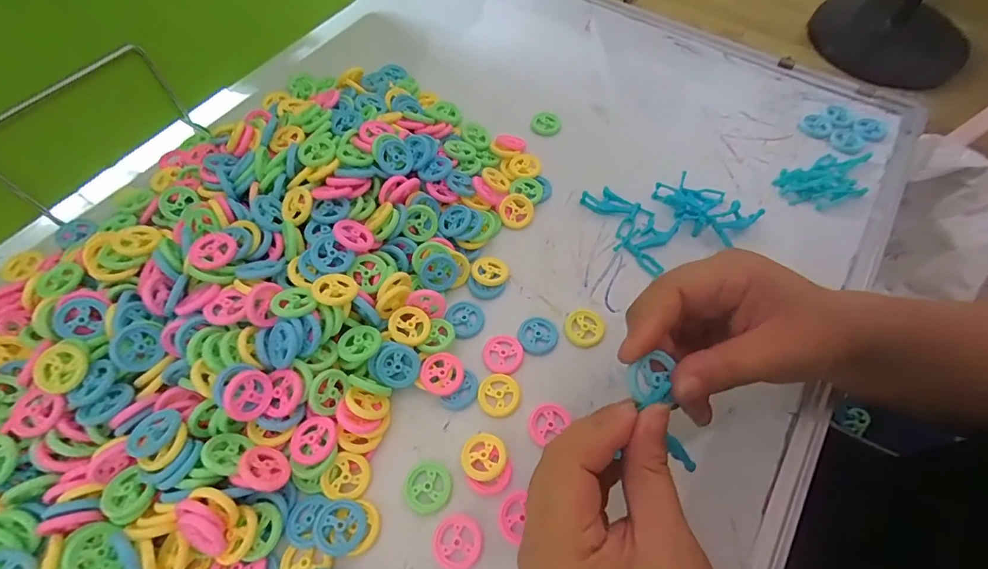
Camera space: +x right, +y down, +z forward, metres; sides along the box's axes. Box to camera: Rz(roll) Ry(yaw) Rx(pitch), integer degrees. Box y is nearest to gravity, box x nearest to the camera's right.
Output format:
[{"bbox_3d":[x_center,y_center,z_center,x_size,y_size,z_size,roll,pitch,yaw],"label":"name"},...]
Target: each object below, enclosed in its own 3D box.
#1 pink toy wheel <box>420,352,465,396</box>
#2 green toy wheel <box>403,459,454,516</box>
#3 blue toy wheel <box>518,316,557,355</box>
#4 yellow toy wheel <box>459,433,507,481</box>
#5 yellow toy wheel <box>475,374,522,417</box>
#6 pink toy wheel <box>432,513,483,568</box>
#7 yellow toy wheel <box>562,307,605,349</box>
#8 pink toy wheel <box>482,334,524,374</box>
[{"bbox_3d":[-0.036,0.063,0.312,0.029,0.004,0.029,5,68,-13],"label":"pink toy wheel"},{"bbox_3d":[-0.042,0.129,0.282,0.030,0.004,0.030,0,61,0],"label":"green toy wheel"},{"bbox_3d":[0.033,0.038,0.336,0.029,0.004,0.030,0,61,0],"label":"blue toy wheel"},{"bbox_3d":[-0.007,0.112,0.288,0.029,0.004,0.029,0,49,0],"label":"yellow toy wheel"},{"bbox_3d":[0.004,0.078,0.312,0.029,0.004,0.029,0,61,0],"label":"yellow toy wheel"},{"bbox_3d":[-0.022,0.156,0.268,0.029,0.004,0.029,0,61,0],"label":"pink toy wheel"},{"bbox_3d":[0.069,0.032,0.339,0.031,0.004,0.032,0,61,0],"label":"yellow toy wheel"},{"bbox_3d":[0.007,0.051,0.327,0.030,0.004,0.030,0,61,0],"label":"pink toy wheel"}]

